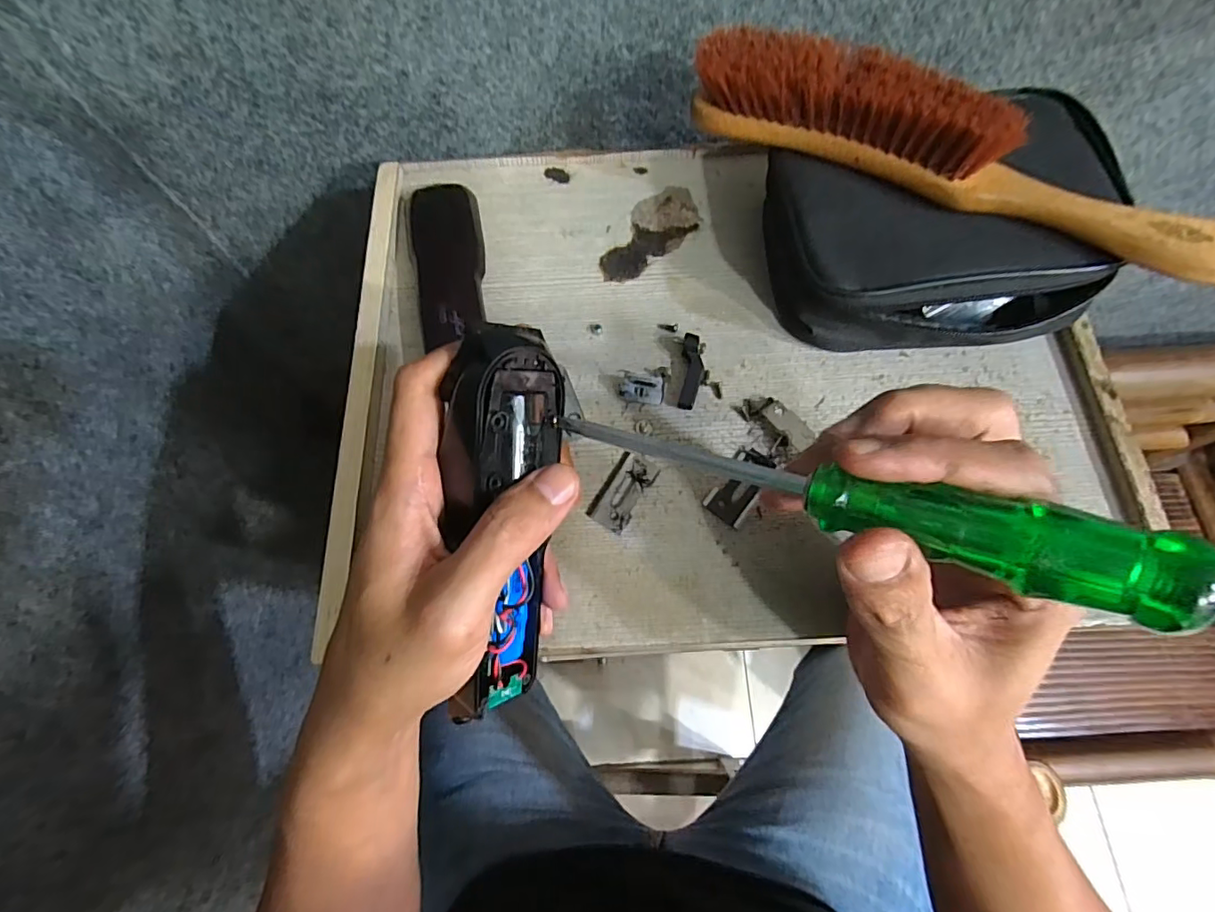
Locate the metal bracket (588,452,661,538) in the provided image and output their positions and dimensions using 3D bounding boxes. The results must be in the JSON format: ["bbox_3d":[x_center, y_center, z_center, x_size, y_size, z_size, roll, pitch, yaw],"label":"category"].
[{"bbox_3d":[0.008,0.019,0.279,0.021,0.004,0.039,32,73,13],"label":"metal bracket"}]

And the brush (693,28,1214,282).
[{"bbox_3d":[0.165,-0.142,0.255,0.259,0.047,0.035,27,72,11],"label":"brush"}]

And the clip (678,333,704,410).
[{"bbox_3d":[0.046,-0.046,0.297,0.011,0.009,0.041,6,69,4],"label":"clip"}]

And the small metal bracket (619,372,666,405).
[{"bbox_3d":[0.019,-0.036,0.293,0.023,0.012,0.010,10,69,5],"label":"small metal bracket"}]

